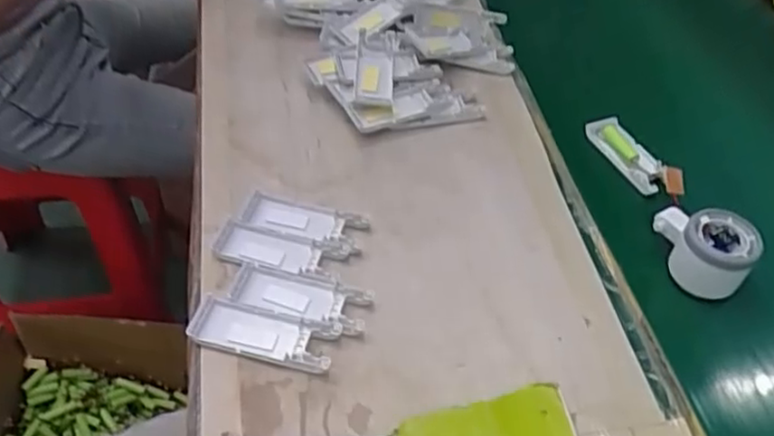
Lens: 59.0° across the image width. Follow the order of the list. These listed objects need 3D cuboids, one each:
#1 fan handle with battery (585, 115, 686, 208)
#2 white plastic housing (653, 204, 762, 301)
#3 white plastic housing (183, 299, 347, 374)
[{"bbox_3d":[0.249,-0.059,0.675,0.038,0.034,0.126,-17,50,-18],"label":"fan handle with battery"},{"bbox_3d":[0.264,0.025,0.578,0.076,0.056,0.054,23,50,17],"label":"white plastic housing"},{"bbox_3d":[-0.091,0.086,0.503,0.106,0.011,0.041,11,47,7],"label":"white plastic housing"}]

